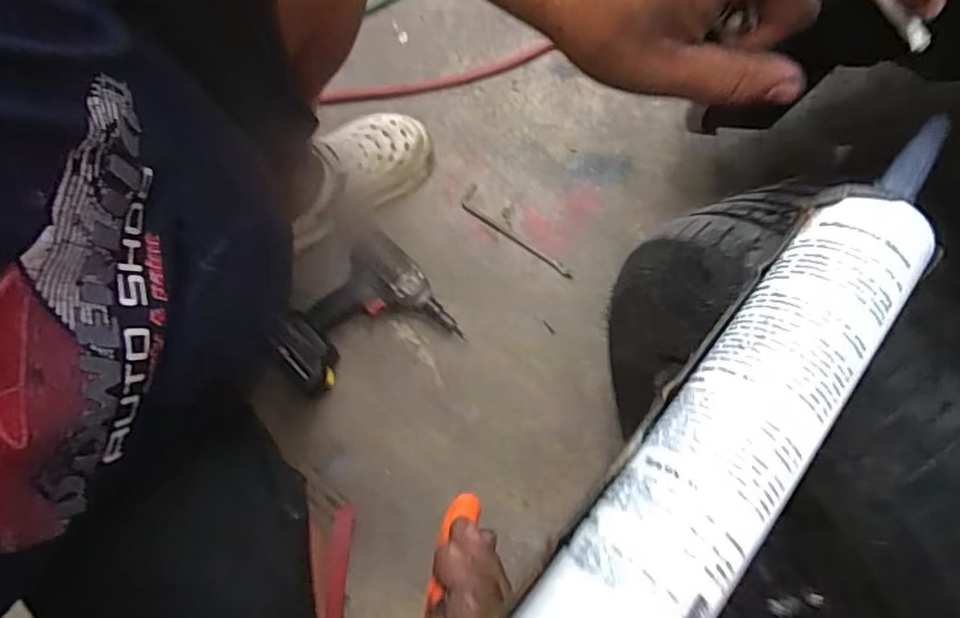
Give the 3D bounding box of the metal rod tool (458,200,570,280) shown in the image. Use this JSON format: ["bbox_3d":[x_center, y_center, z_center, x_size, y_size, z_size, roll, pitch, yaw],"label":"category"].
[{"bbox_3d":[0.053,-0.099,0.871,0.189,0.008,0.015,34,80,15],"label":"metal rod tool"}]

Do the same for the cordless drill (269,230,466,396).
[{"bbox_3d":[-0.166,0.017,0.823,0.218,0.086,0.181,-34,77,-4],"label":"cordless drill"}]

